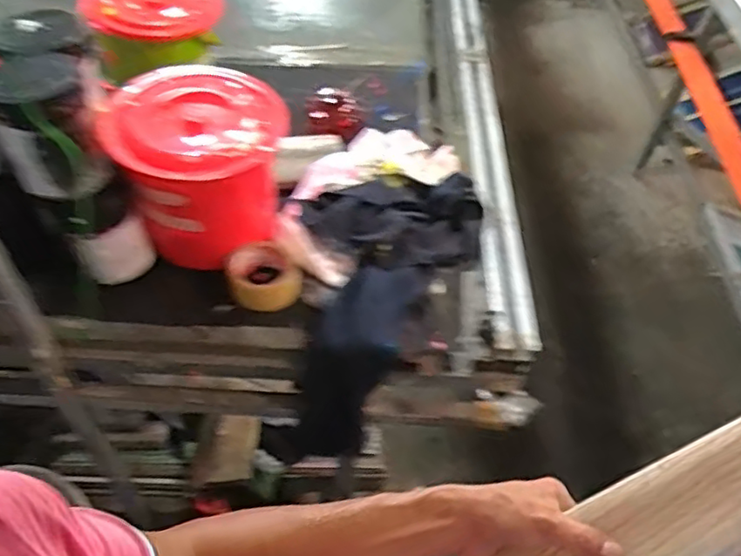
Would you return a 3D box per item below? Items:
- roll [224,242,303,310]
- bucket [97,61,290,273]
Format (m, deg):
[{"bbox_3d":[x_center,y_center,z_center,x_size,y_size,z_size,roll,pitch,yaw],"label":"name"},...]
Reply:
[{"bbox_3d":[-0.153,-0.003,0.935,0.102,0.039,0.094,0,55,0],"label":"roll"},{"bbox_3d":[-0.228,-0.157,0.899,0.192,0.214,0.223,0,55,0],"label":"bucket"}]

